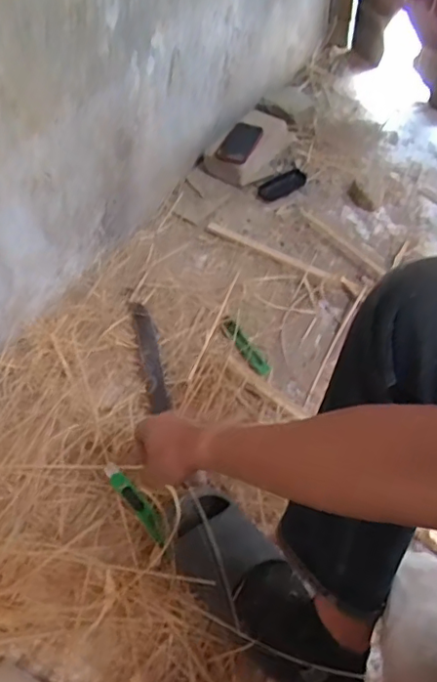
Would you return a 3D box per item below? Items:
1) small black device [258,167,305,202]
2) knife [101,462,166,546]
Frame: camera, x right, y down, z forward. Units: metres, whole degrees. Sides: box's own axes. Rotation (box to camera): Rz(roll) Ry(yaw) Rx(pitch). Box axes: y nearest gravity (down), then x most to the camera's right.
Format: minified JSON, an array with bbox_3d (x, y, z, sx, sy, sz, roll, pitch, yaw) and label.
[{"bbox_3d":[0.145,-0.347,1.301,0.128,0.013,0.057,-30,59,-20],"label":"small black device"},{"bbox_3d":[-0.116,0.226,0.825,0.024,0.021,0.145,-34,60,-22],"label":"knife"}]

